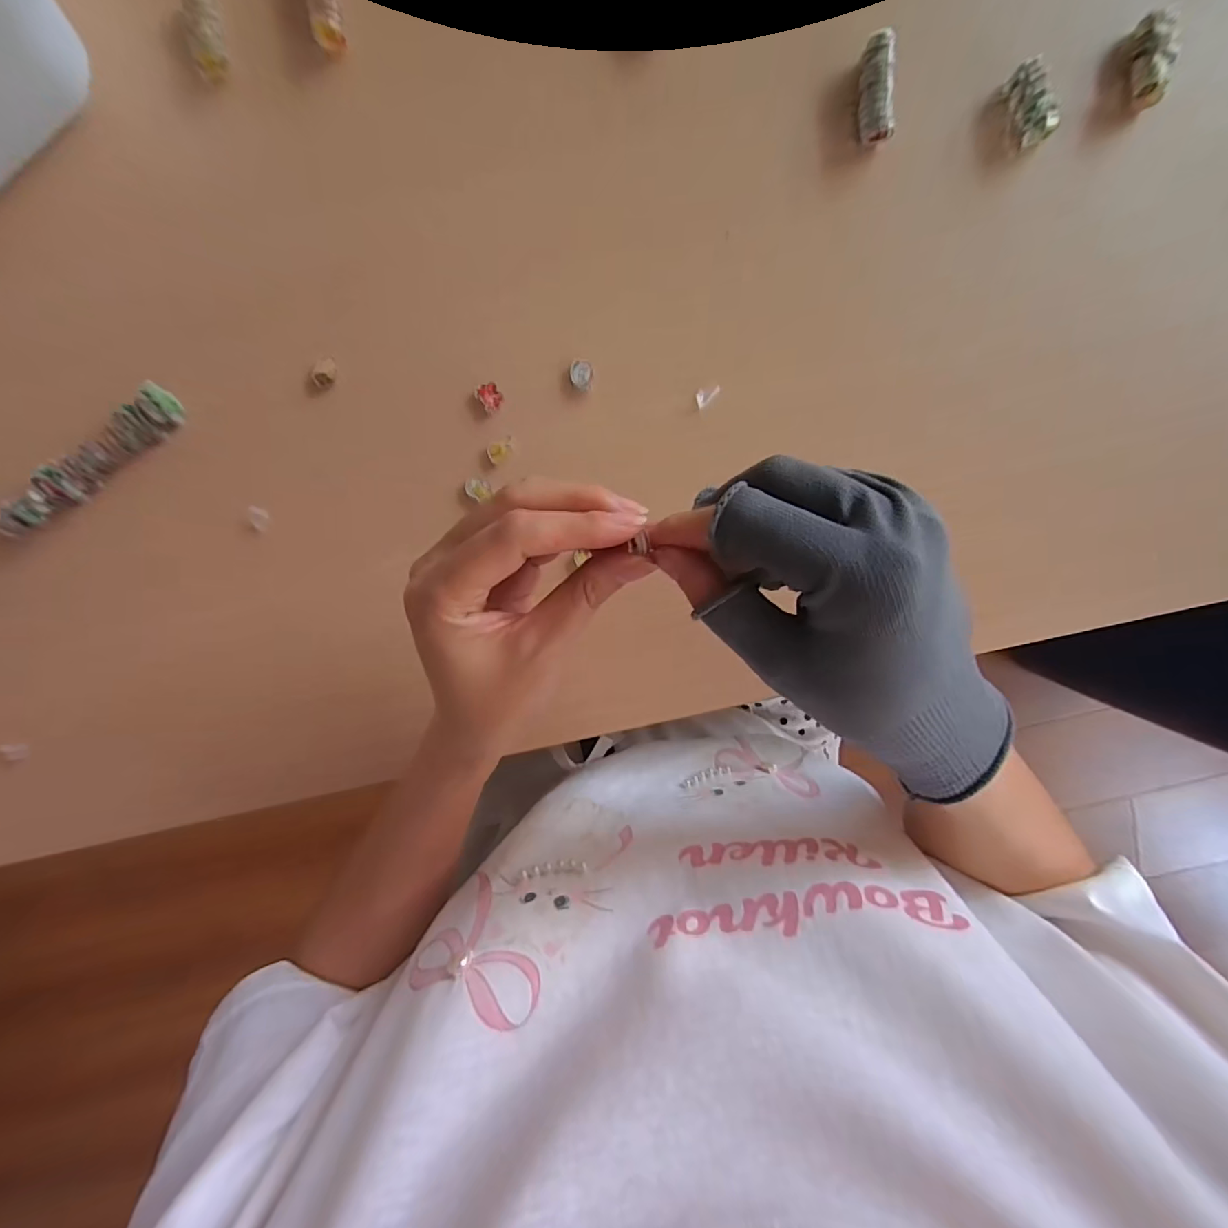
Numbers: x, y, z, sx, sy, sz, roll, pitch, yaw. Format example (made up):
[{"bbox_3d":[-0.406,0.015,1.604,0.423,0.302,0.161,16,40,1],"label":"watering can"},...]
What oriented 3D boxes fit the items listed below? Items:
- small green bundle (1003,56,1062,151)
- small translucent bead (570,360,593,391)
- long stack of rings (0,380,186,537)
[{"bbox_3d":[0.210,-0.257,0.269,0.012,0.018,0.035,-25,98,2],"label":"small green bundle"},{"bbox_3d":[-0.017,-0.127,0.284,0.012,0.005,0.014,13,97,-3],"label":"small translucent bead"},{"bbox_3d":[-0.271,-0.078,0.275,0.108,0.016,0.019,-35,97,3],"label":"long stack of rings"}]

